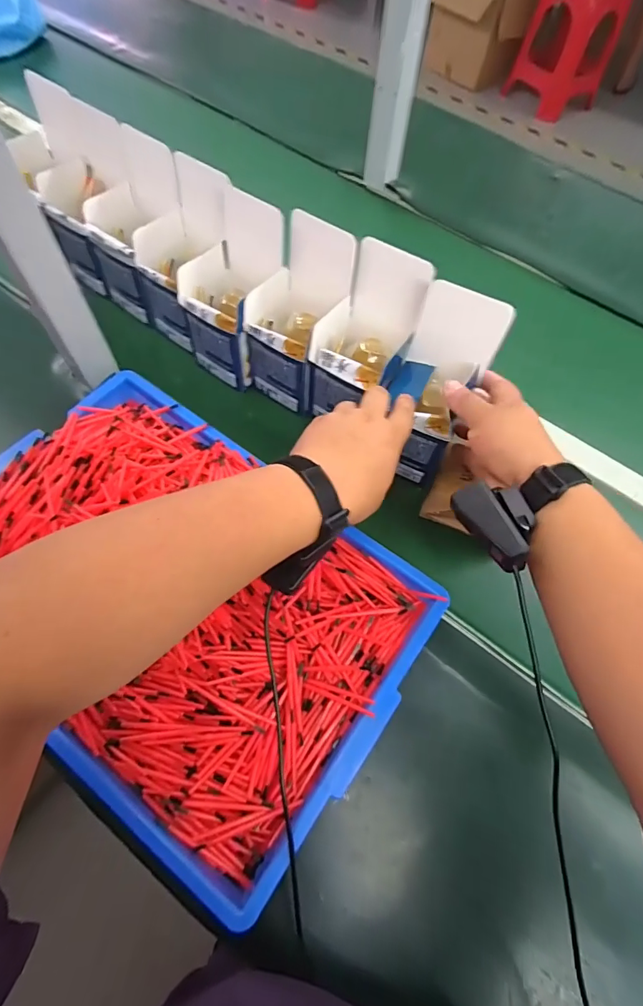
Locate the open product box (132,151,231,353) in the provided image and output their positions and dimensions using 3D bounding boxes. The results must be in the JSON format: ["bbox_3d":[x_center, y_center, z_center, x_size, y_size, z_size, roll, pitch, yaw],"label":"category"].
[{"bbox_3d":[-0.162,-0.286,0.528,0.094,0.165,0.098,38,67,15],"label":"open product box"}]

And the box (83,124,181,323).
[{"bbox_3d":[-0.226,-0.332,0.543,0.087,0.168,0.109,42,69,17],"label":"box"}]

